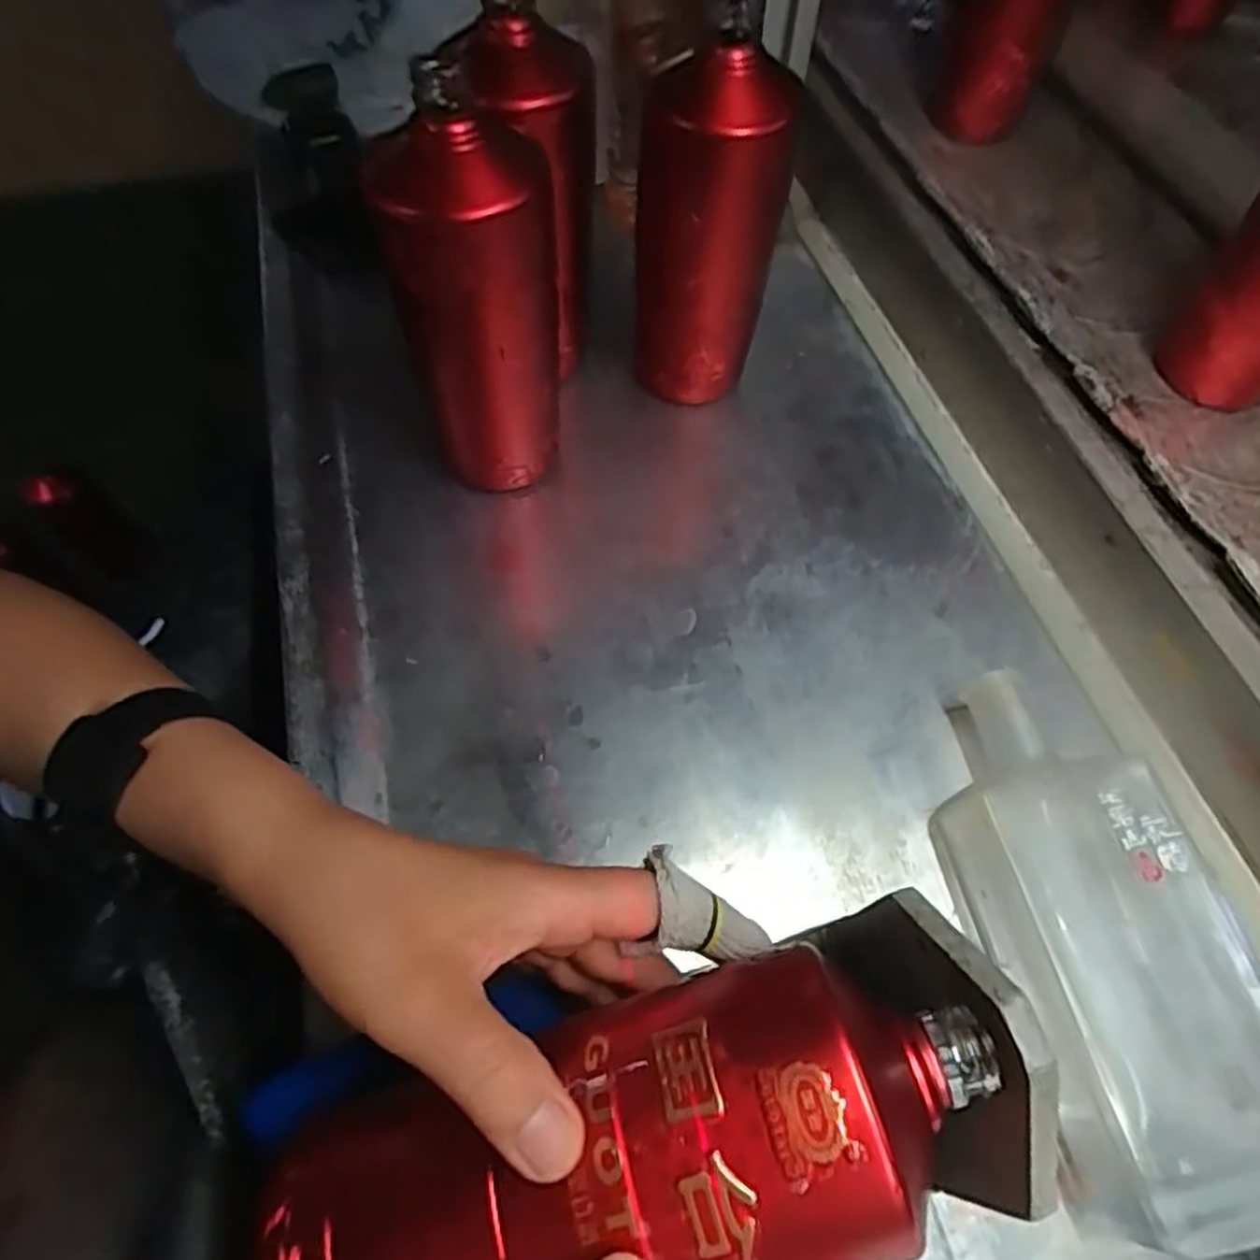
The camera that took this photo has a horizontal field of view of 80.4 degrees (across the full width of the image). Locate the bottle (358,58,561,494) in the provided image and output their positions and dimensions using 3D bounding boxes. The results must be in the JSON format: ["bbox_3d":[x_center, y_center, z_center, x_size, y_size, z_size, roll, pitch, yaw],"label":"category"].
[{"bbox_3d":[-0.080,-0.156,0.391,0.075,0.208,0.072,-15,61,-13],"label":"bottle"}]

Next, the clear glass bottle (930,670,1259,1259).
[{"bbox_3d":[0.199,0.124,0.326,0.101,0.046,0.224,-5,60,-7],"label":"clear glass bottle"}]

